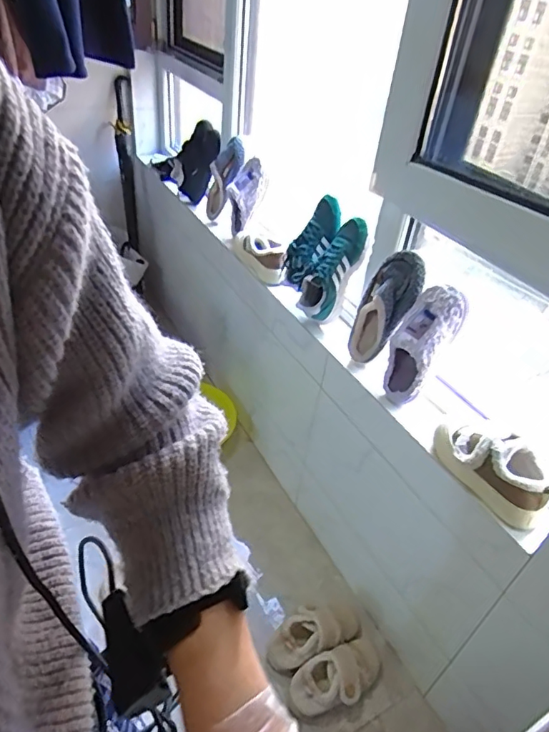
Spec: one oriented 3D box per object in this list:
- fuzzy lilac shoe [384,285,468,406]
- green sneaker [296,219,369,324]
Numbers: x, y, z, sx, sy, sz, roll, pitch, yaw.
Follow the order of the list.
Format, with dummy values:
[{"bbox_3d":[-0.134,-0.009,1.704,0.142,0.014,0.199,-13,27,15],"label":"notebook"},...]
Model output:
[{"bbox_3d":[0.301,-0.038,1.041,0.114,0.256,0.102,-25,49,-32],"label":"fuzzy lilac shoe"},{"bbox_3d":[0.137,-0.235,1.241,0.110,0.259,0.107,37,19,31],"label":"green sneaker"}]

